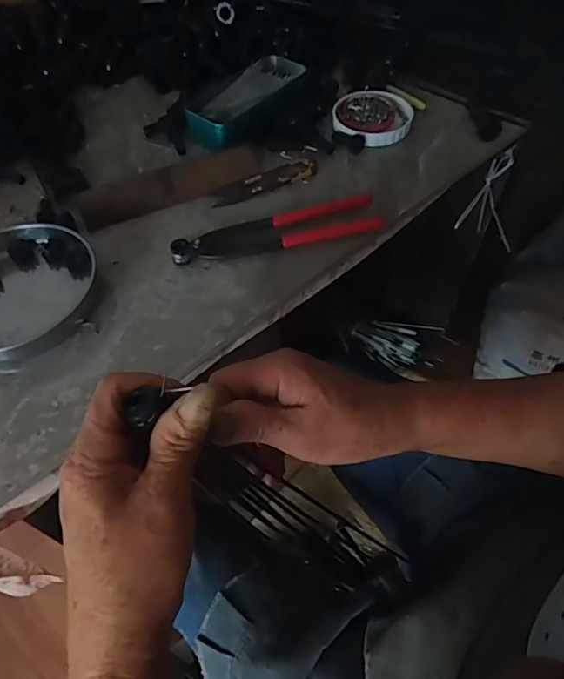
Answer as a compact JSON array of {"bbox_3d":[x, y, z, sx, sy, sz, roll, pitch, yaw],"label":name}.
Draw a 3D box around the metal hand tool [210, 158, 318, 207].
[{"bbox_3d":[-0.017,-0.161,0.503,0.111,0.008,0.028,-21,56,-11],"label":"metal hand tool"}]

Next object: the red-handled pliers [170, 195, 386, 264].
[{"bbox_3d":[-0.006,-0.103,0.457,0.192,0.011,0.050,-13,55,-6],"label":"red-handled pliers"}]

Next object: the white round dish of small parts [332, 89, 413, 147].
[{"bbox_3d":[0.102,-0.252,0.556,0.084,0.014,0.086,-1,55,2],"label":"white round dish of small parts"}]

